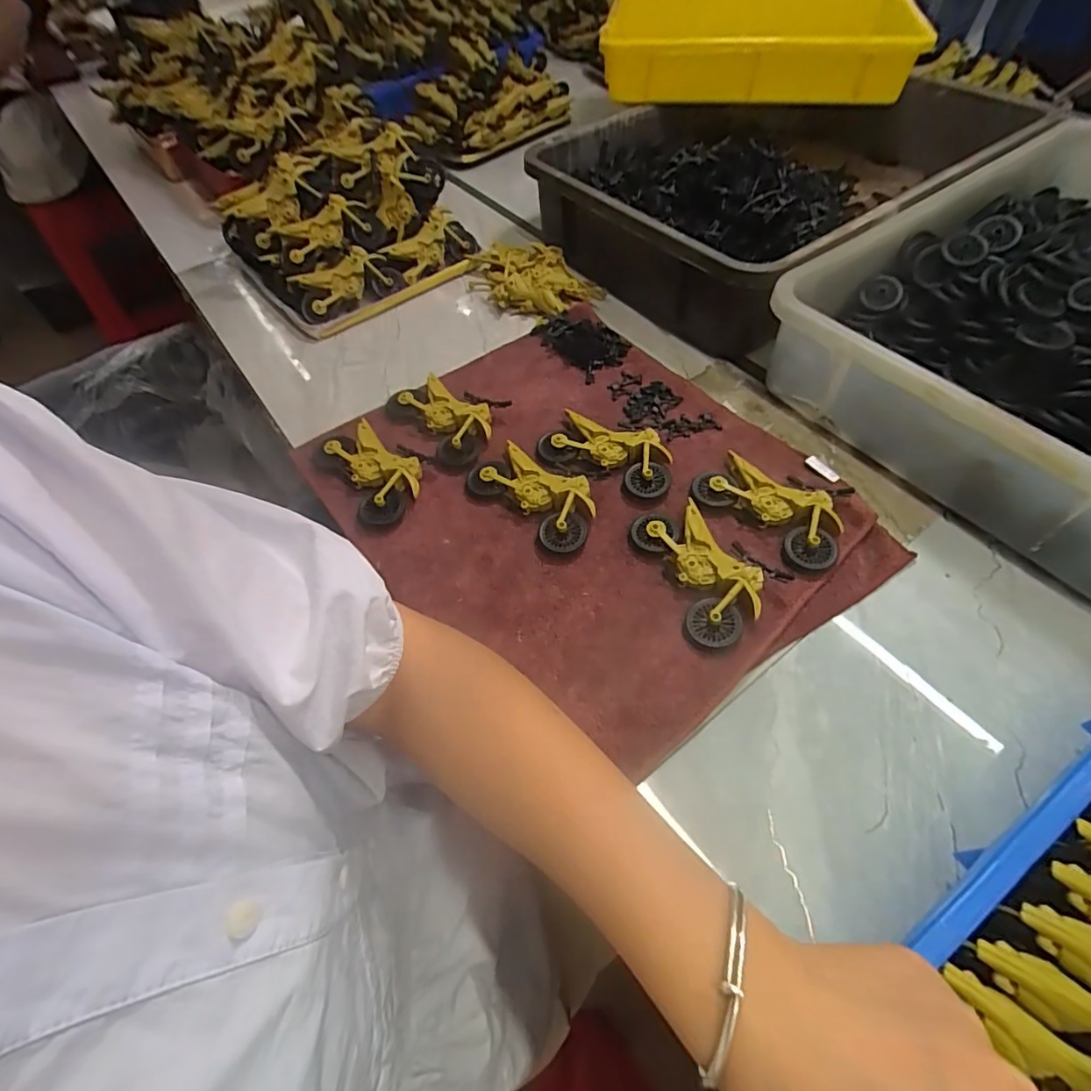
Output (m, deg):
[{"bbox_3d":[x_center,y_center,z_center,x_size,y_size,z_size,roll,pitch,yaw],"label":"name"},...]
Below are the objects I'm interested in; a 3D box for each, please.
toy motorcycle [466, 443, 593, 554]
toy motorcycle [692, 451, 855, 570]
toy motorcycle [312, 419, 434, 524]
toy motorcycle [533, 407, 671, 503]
[{"bbox_3d":[-0.007,-0.042,0.443,0.112,0.019,0.059,37,65,24],"label":"toy motorcycle"},{"bbox_3d":[0.181,-0.035,0.427,0.112,0.020,0.078,35,64,23],"label":"toy motorcycle"},{"bbox_3d":[-0.145,-0.067,0.467,0.070,0.021,0.109,-36,62,-20],"label":"toy motorcycle"},{"bbox_3d":[0.054,-0.082,0.462,0.116,0.018,0.056,24,61,18],"label":"toy motorcycle"}]

